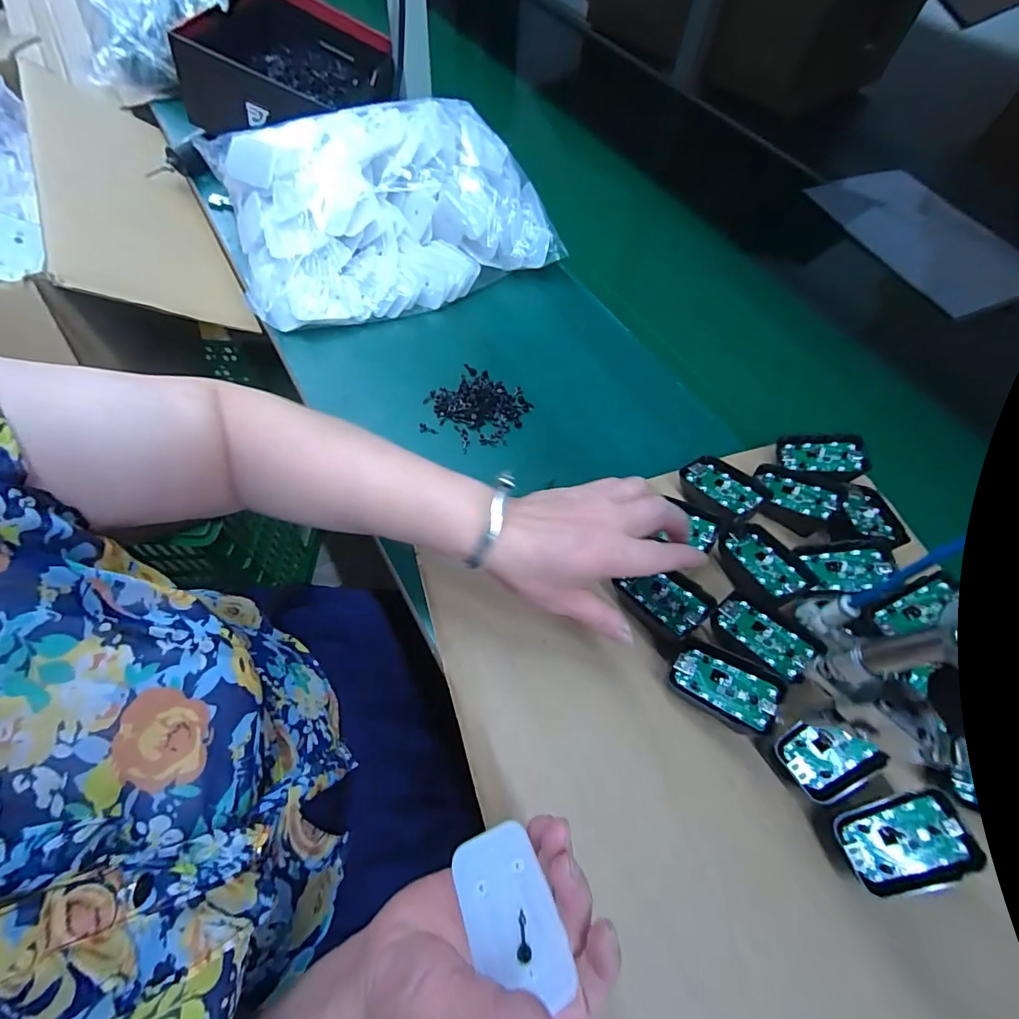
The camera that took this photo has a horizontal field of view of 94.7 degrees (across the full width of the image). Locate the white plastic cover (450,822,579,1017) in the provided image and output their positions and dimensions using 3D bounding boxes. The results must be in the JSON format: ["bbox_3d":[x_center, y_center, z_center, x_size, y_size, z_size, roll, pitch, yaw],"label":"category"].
[{"bbox_3d":[0.001,0.185,0.213,0.041,0.004,0.067,-5,53,-35],"label":"white plastic cover"}]

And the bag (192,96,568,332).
[{"bbox_3d":[-0.144,-0.358,0.541,0.341,0.099,0.260,-20,66,-15],"label":"bag"}]

